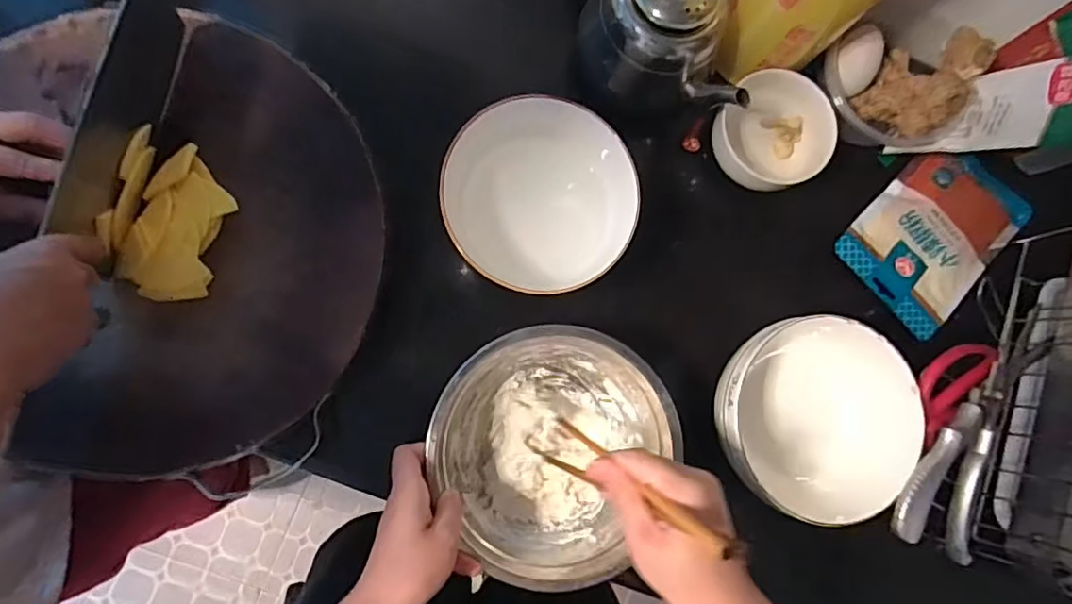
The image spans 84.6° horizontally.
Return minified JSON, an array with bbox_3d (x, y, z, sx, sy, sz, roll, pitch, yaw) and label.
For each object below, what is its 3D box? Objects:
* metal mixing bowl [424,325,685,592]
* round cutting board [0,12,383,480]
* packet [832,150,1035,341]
[{"bbox_3d":[0.006,0.113,0.479,0.171,0.073,0.187,1,83,-7],"label":"metal mixing bowl"},{"bbox_3d":[-0.303,-0.049,0.457,0.348,0.029,0.348,19,81,-5],"label":"round cutting board"},{"bbox_3d":[0.383,-0.065,0.565,0.172,0.022,0.122,-43,90,-10],"label":"packet"}]

